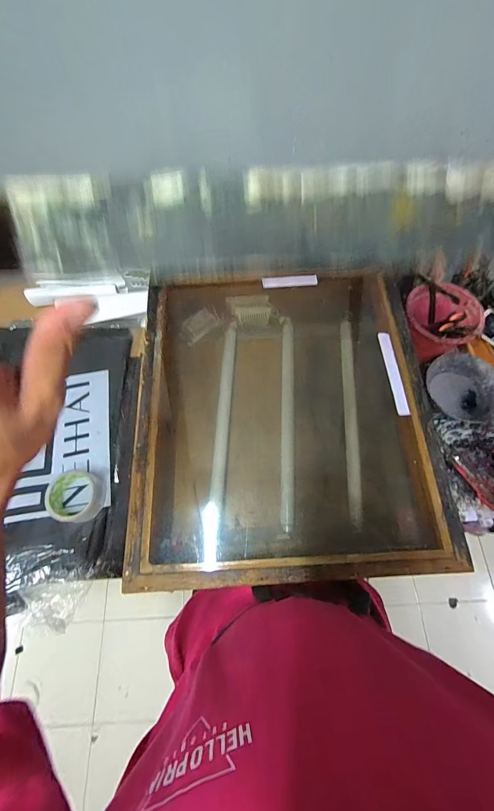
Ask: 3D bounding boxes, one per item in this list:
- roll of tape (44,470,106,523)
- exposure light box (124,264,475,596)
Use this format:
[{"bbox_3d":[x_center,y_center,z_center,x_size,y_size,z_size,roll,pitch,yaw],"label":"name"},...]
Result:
[{"bbox_3d":[-0.324,0.169,0.610,0.088,0.044,0.100,-18,68,-7],"label":"roll of tape"},{"bbox_3d":[0.063,0.009,0.629,0.497,0.139,0.573,-3,67,-1],"label":"exposure light box"}]

